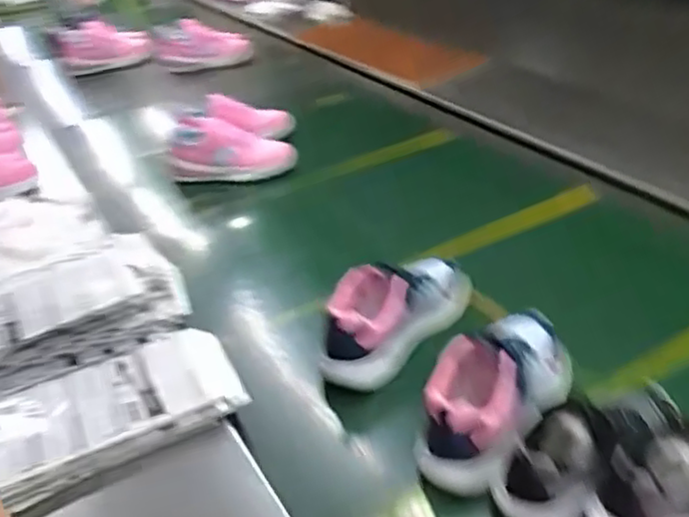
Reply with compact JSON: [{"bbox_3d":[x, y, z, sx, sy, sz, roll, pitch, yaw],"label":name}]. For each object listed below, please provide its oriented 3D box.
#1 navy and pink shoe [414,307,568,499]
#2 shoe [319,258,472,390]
[{"bbox_3d":[0.173,0.133,0.737,0.111,0.096,0.247,26,40,30],"label":"navy and pink shoe"},{"bbox_3d":[0.070,0.063,0.865,0.116,0.114,0.252,27,40,31],"label":"shoe"}]

